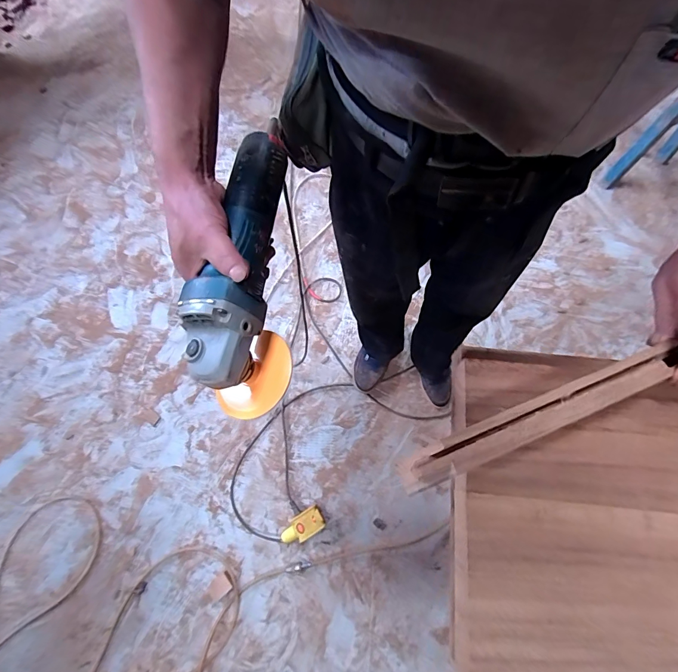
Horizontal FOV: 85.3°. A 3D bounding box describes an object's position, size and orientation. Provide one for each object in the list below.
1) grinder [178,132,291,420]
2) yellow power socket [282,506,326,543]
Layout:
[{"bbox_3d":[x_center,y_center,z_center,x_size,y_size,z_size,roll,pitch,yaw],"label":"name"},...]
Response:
[{"bbox_3d":[-0.095,-0.070,0.370,0.091,0.084,0.290,3,81,2],"label":"grinder"},{"bbox_3d":[-0.105,0.543,1.049,0.128,0.037,0.068,-28,71,-9],"label":"yellow power socket"}]

